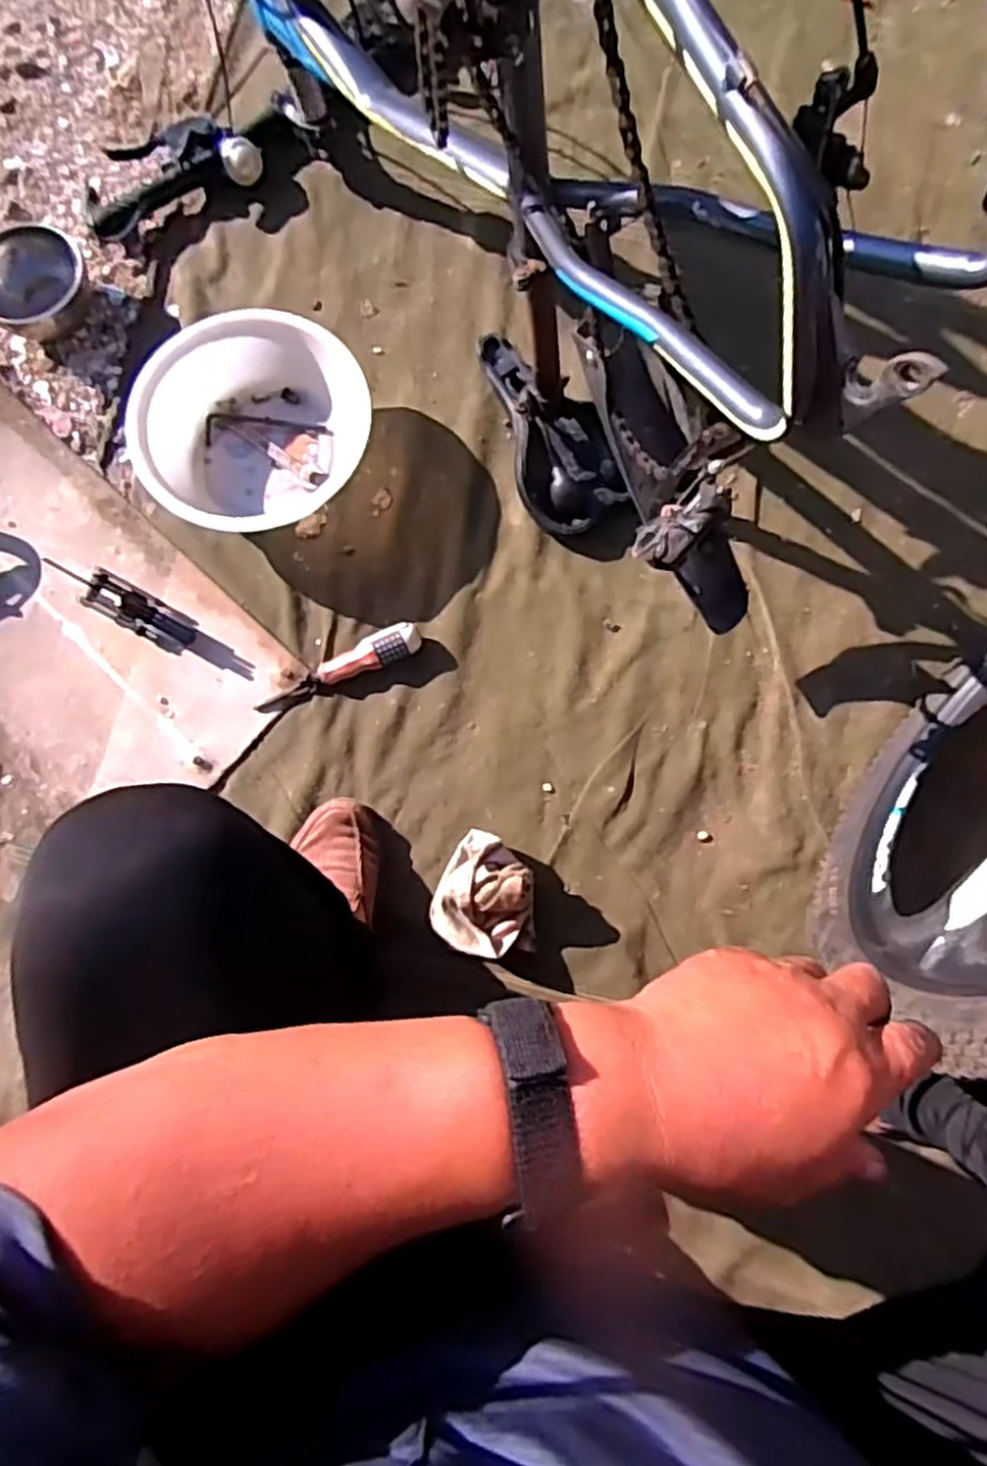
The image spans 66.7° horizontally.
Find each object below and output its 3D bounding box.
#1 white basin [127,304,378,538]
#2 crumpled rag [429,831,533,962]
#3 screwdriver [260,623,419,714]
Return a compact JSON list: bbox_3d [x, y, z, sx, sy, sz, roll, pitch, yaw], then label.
[{"bbox_3d":[-0.269,-0.349,0.825,0.249,0.089,0.222,-24,84,-3],"label":"white basin"},{"bbox_3d":[-0.001,0.166,0.757,0.111,0.065,0.113,23,83,2],"label":"crumpled rag"},{"bbox_3d":[-0.167,-0.071,0.810,0.187,0.024,0.035,-22,82,-4],"label":"screwdriver"}]

